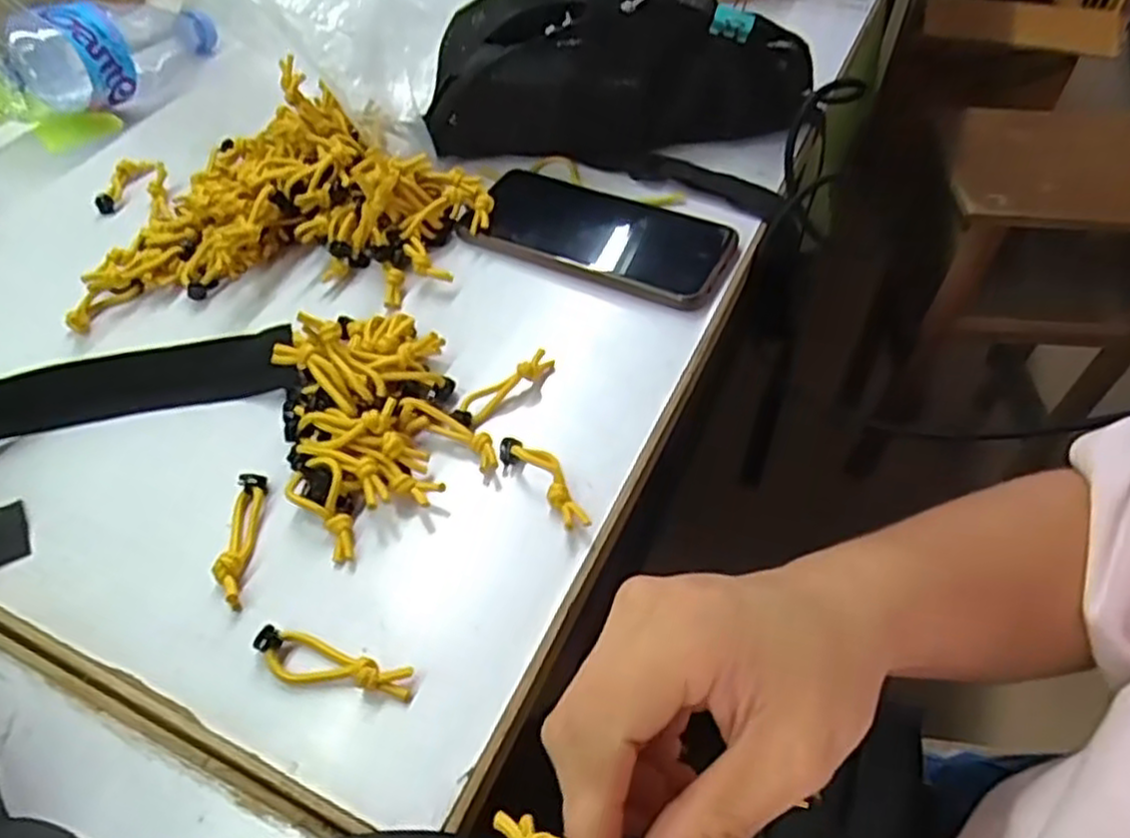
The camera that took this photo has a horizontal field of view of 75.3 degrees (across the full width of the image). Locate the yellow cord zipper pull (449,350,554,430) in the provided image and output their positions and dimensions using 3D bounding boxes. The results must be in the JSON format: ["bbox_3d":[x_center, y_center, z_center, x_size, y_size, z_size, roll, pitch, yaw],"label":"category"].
[{"bbox_3d":[-0.029,-0.018,0.367,0.065,0.010,0.013,-35,58,-25],"label":"yellow cord zipper pull"}]

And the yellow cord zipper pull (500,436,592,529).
[{"bbox_3d":[-0.008,0.028,0.335,0.020,0.013,0.059,-32,58,-24],"label":"yellow cord zipper pull"}]

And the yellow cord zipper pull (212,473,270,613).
[{"bbox_3d":[-0.141,0.052,0.317,0.013,0.012,0.062,-4,51,-3],"label":"yellow cord zipper pull"}]

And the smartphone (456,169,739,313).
[{"bbox_3d":[0.024,-0.116,0.448,0.155,0.012,0.081,21,54,17],"label":"smartphone"}]

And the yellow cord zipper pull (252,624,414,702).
[{"bbox_3d":[-0.090,0.095,0.279,0.064,0.010,0.018,14,52,11],"label":"yellow cord zipper pull"}]

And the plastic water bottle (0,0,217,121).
[{"bbox_3d":[-0.356,-0.286,0.571,0.074,0.076,0.180,12,35,11],"label":"plastic water bottle"}]

